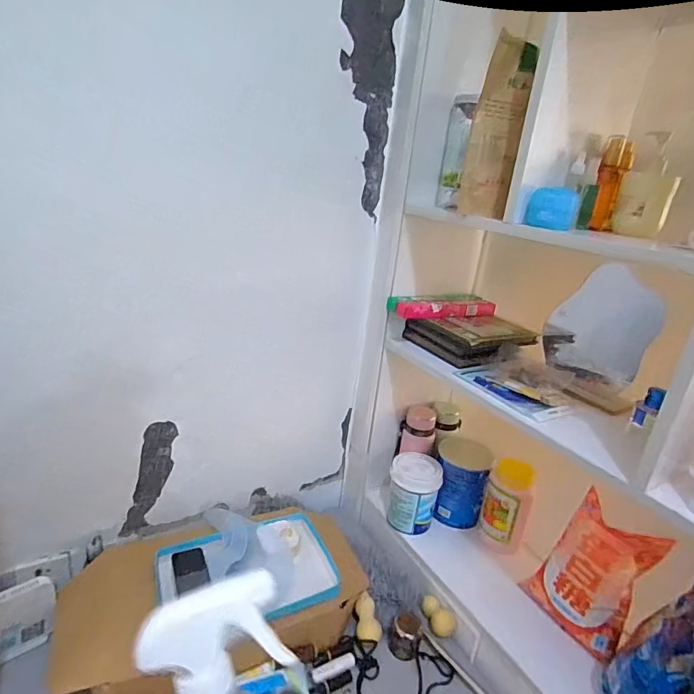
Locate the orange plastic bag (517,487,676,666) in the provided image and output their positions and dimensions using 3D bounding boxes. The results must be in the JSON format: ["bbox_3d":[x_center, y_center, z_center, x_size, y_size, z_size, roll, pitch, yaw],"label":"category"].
[{"bbox_3d":[0.432,0.397,0.824,0.065,0.235,0.172,15,11,-33],"label":"orange plastic bag"}]

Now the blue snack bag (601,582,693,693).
[{"bbox_3d":[0.482,0.458,0.693,0.174,0.235,0.104,-14,29,-43],"label":"blue snack bag"}]

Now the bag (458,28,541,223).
[{"bbox_3d":[0.237,-0.339,0.732,0.079,0.243,0.070,11,21,9],"label":"bag"}]

